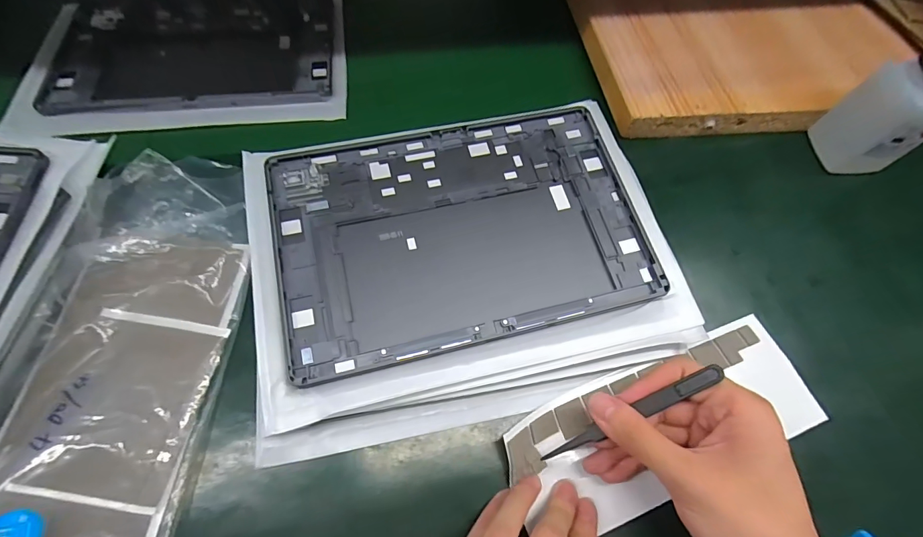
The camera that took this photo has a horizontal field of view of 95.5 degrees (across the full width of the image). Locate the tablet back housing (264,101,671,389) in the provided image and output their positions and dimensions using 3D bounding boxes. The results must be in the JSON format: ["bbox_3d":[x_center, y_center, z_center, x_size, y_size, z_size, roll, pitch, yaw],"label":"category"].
[{"bbox_3d":[0.001,-0.031,0.302,0.256,0.009,0.170,-13,70,-9],"label":"tablet back housing"}]

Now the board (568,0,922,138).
[{"bbox_3d":[0.283,-0.289,0.463,0.317,0.041,0.348,-4,63,-5],"label":"board"}]

